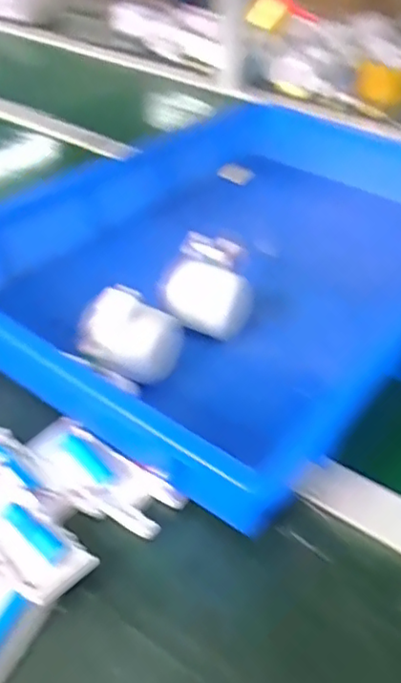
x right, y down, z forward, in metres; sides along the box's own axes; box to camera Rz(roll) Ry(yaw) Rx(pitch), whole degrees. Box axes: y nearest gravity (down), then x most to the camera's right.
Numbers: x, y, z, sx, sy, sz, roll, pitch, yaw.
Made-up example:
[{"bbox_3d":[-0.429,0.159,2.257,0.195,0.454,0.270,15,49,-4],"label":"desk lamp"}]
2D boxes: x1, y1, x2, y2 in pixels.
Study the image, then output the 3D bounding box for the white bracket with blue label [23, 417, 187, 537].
[{"bbox_3d":[-0.070,0.096,0.424,0.113,0.020,0.054,26,45,24],"label":"white bracket with blue label"}]

